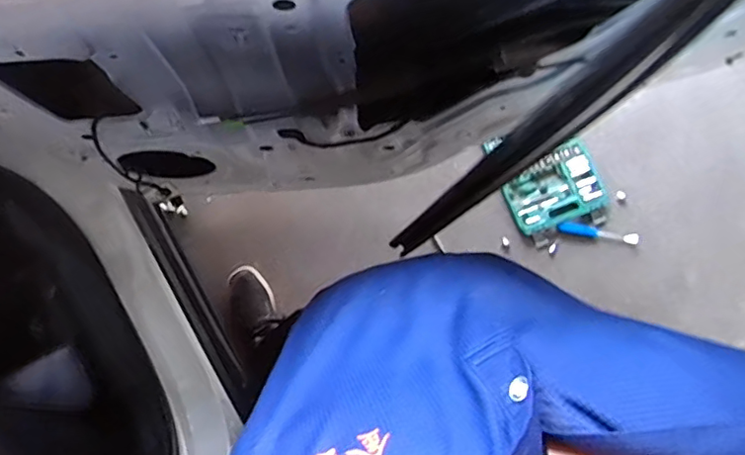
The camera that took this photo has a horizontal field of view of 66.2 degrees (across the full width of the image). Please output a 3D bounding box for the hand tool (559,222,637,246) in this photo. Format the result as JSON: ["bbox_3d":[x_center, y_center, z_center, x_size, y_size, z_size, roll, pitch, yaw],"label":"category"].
[{"bbox_3d":[0.580,0.015,1.466,0.196,0.026,0.034,12,80,2],"label":"hand tool"}]

